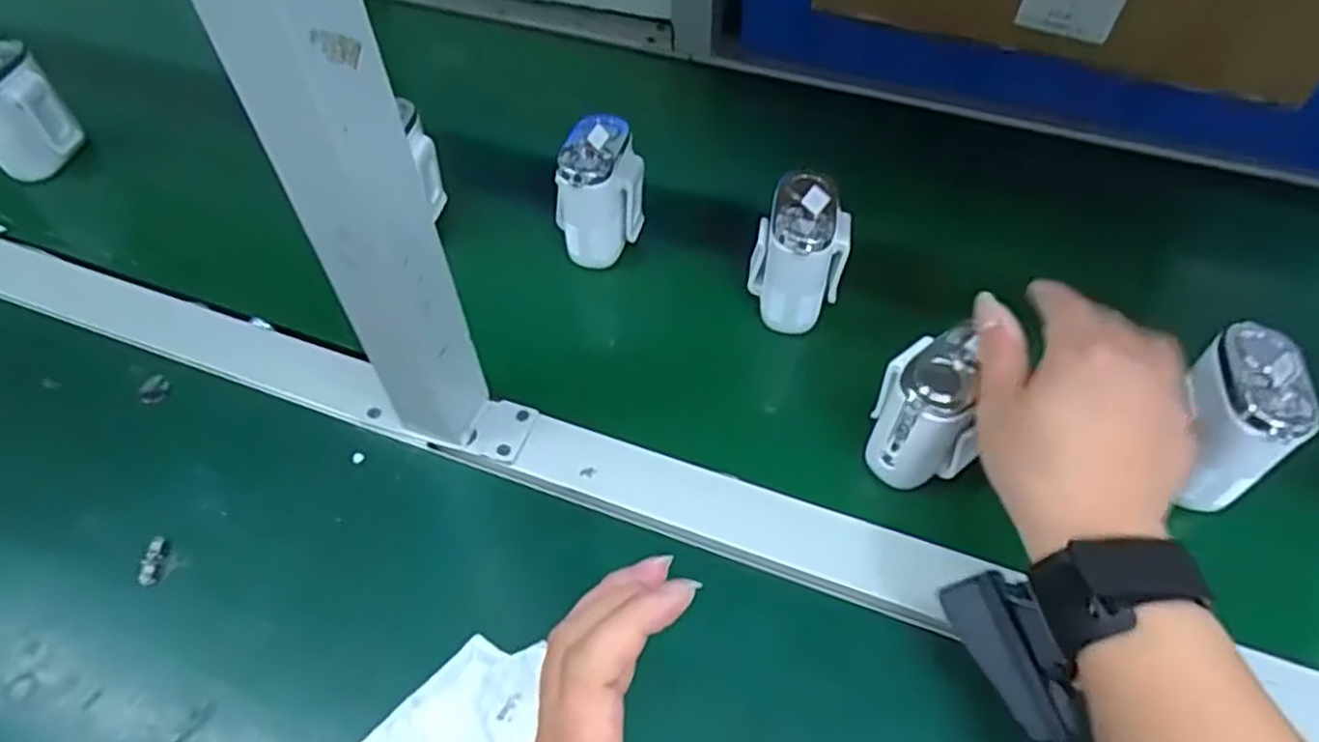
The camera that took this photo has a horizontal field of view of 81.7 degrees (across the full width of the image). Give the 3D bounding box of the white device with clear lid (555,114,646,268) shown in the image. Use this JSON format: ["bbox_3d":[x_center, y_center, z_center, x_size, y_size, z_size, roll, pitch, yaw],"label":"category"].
[{"bbox_3d":[-0.040,-0.120,0.512,0.054,0.084,0.064,10,54,7],"label":"white device with clear lid"}]

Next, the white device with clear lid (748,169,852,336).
[{"bbox_3d":[0.087,-0.073,0.469,0.054,0.087,0.055,19,55,14],"label":"white device with clear lid"}]

